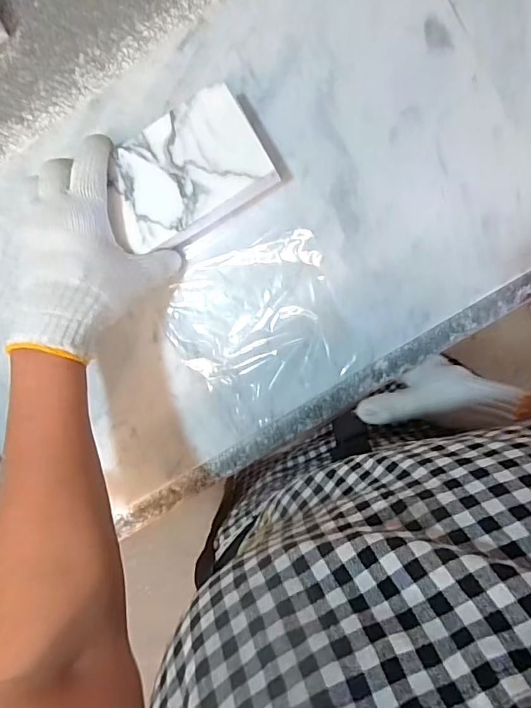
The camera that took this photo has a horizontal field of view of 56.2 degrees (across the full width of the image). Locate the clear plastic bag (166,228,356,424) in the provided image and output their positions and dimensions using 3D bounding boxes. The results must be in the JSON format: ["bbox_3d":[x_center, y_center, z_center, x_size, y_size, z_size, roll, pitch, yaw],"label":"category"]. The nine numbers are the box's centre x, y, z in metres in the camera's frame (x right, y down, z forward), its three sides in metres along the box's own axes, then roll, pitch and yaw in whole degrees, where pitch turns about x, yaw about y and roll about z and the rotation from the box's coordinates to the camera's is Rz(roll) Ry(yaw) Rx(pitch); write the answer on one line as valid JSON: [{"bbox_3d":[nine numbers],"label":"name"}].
[{"bbox_3d":[-0.006,-0.018,0.418,0.136,0.004,0.138,-19,94,8],"label":"clear plastic bag"}]

